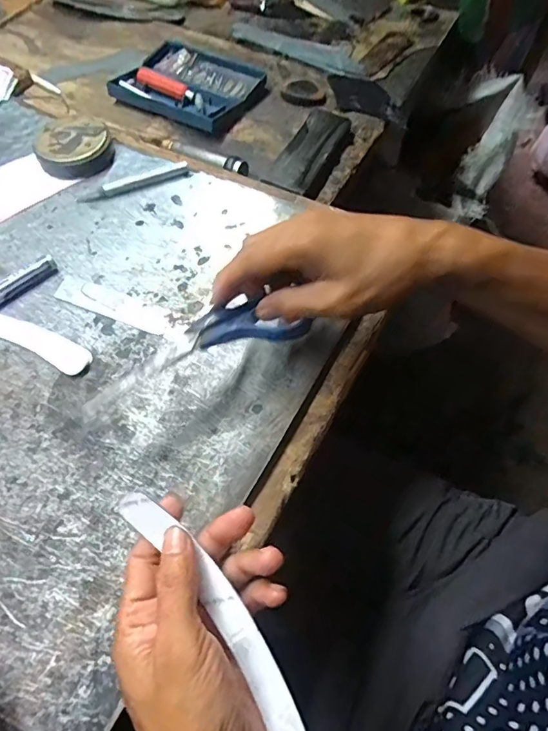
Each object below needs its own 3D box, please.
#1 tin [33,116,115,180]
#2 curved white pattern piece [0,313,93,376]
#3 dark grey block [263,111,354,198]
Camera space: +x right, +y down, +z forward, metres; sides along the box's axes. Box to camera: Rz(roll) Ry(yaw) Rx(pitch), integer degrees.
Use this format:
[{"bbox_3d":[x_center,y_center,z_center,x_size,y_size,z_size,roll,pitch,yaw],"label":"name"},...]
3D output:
[{"bbox_3d":[-0.208,-0.226,0.500,0.069,0.029,0.068,2,62,-4],"label":"tin"},{"bbox_3d":[-0.244,-0.031,0.403,0.197,0.004,0.034,16,57,8],"label":"curved white pattern piece"},{"bbox_3d":[0.041,-0.237,0.540,0.058,0.022,0.158,23,63,8],"label":"dark grey block"}]

